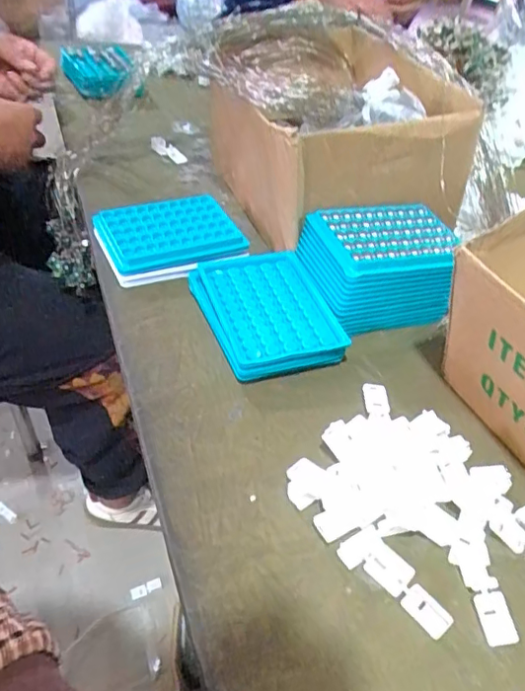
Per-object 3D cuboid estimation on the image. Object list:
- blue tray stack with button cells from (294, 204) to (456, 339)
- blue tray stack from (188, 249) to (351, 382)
[{"bbox_3d":[0.107,-0.072,0.504,0.137,0.073,0.094,-6,46,-14],"label":"blue tray stack with button cells"},{"bbox_3d":[0.000,-0.031,0.478,0.103,0.026,0.136,-12,46,-18],"label":"blue tray stack"}]

